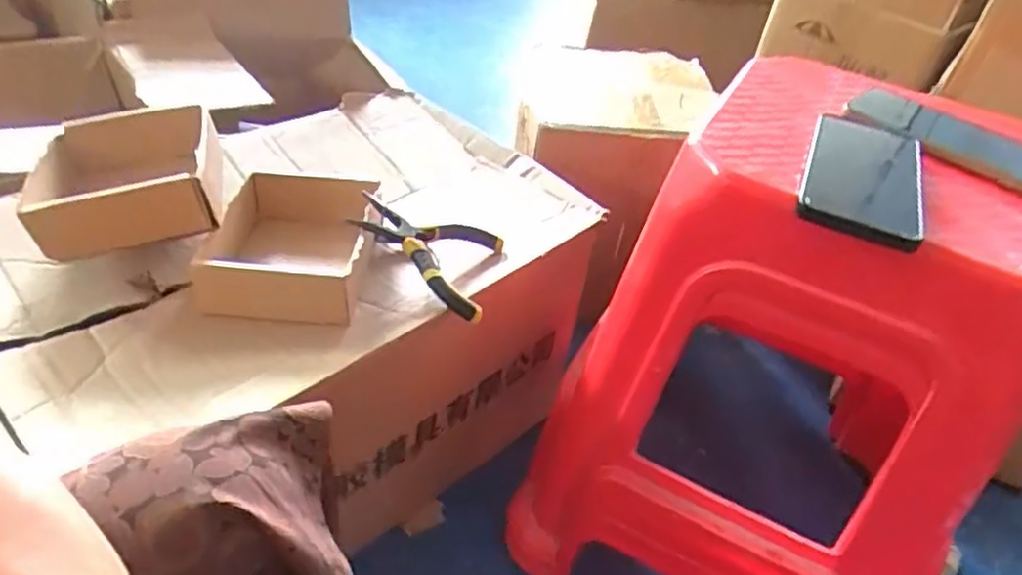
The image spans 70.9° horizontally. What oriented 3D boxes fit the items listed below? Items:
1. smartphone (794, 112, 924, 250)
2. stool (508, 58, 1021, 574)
[{"bbox_3d":[0.259,-0.086,0.526,0.078,0.016,0.176,21,42,14],"label":"smartphone"},{"bbox_3d":[0.251,0.077,0.709,0.375,0.482,0.337,21,41,18],"label":"stool"}]

